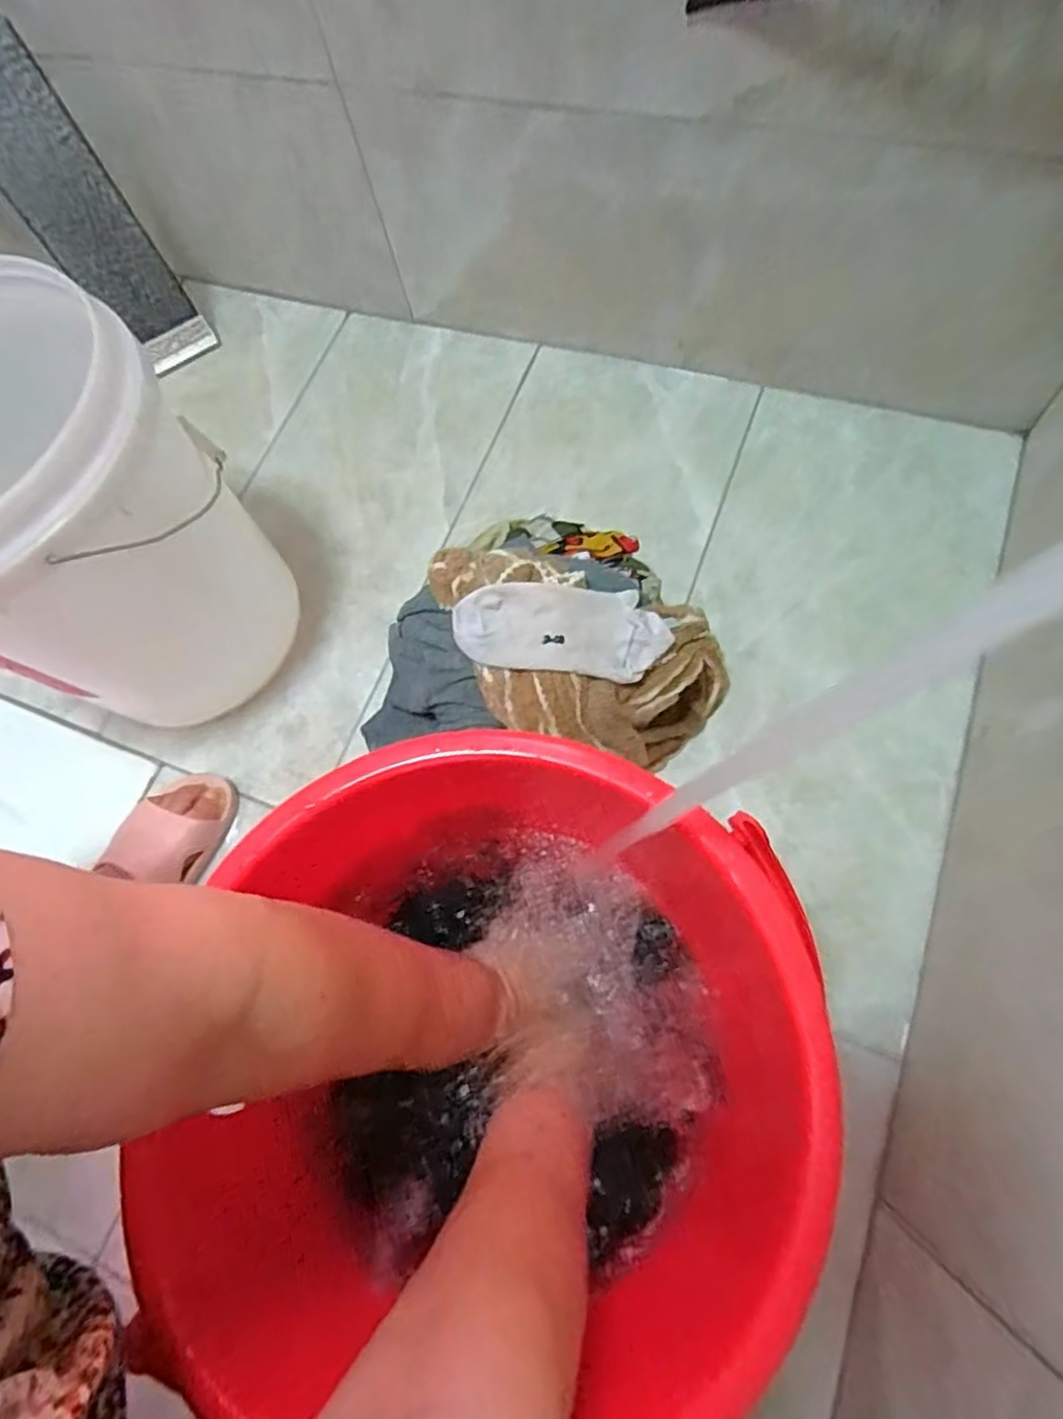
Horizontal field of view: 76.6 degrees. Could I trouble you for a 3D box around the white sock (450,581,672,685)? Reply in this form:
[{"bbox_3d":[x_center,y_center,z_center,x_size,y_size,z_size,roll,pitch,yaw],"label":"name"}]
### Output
[{"bbox_3d":[0.029,-0.076,0.625,0.196,0.032,0.085,6,73,0],"label":"white sock"}]

